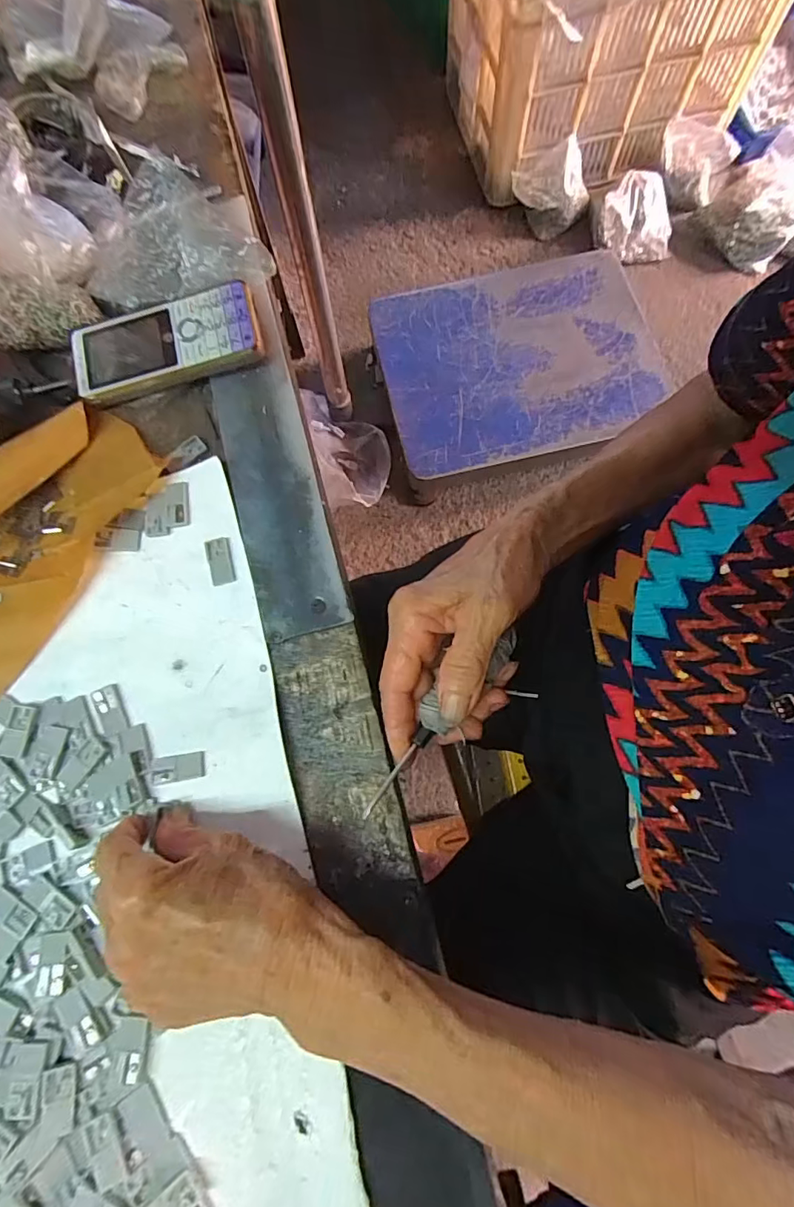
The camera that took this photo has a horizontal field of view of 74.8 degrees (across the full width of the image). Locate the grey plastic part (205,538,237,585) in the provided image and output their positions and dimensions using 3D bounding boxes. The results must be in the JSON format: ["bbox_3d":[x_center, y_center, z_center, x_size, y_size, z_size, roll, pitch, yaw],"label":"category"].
[{"bbox_3d":[-0.107,-0.026,0.311,0.015,0.004,0.028,-13,75,-1],"label":"grey plastic part"}]

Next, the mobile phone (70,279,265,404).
[{"bbox_3d":[-0.152,-0.173,0.341,0.121,0.018,0.059,-14,75,-1],"label":"mobile phone"}]

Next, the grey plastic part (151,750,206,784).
[{"bbox_3d":[-0.118,0.088,0.278,0.029,0.004,0.014,-8,75,0],"label":"grey plastic part"}]

